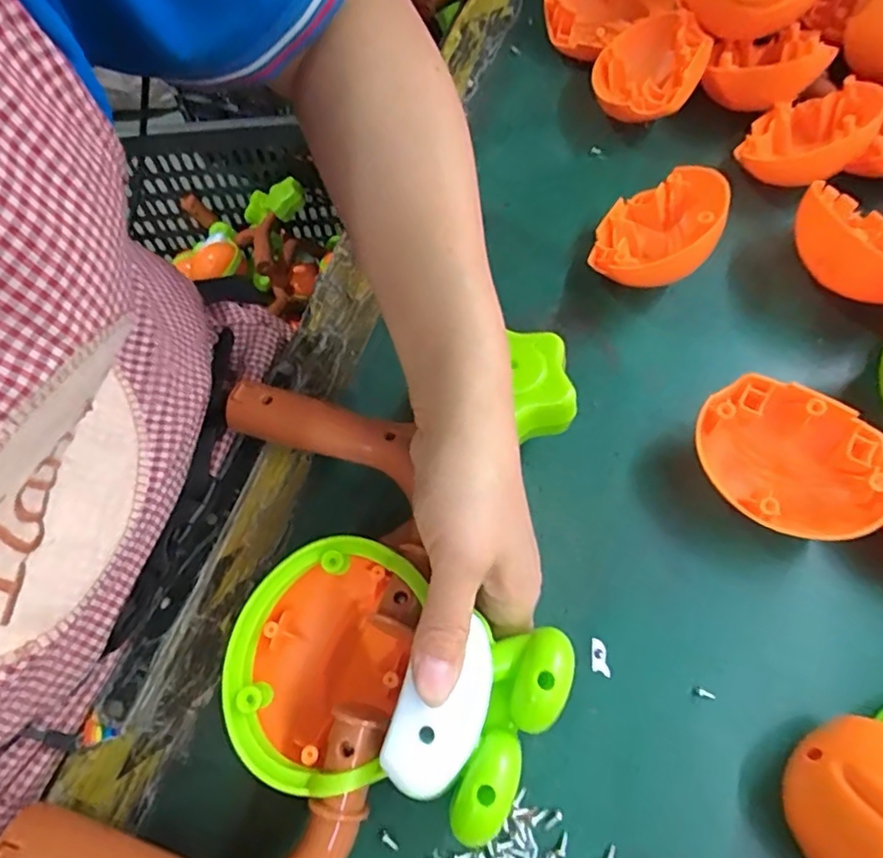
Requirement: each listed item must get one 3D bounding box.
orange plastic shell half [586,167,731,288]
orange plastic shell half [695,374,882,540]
[{"bbox_3d":[0.134,-0.122,0.368,0.067,0.051,0.091,25,67,11],"label":"orange plastic shell half"},{"bbox_3d":[0.176,0.019,0.306,0.093,0.049,0.070,33,69,14],"label":"orange plastic shell half"}]

